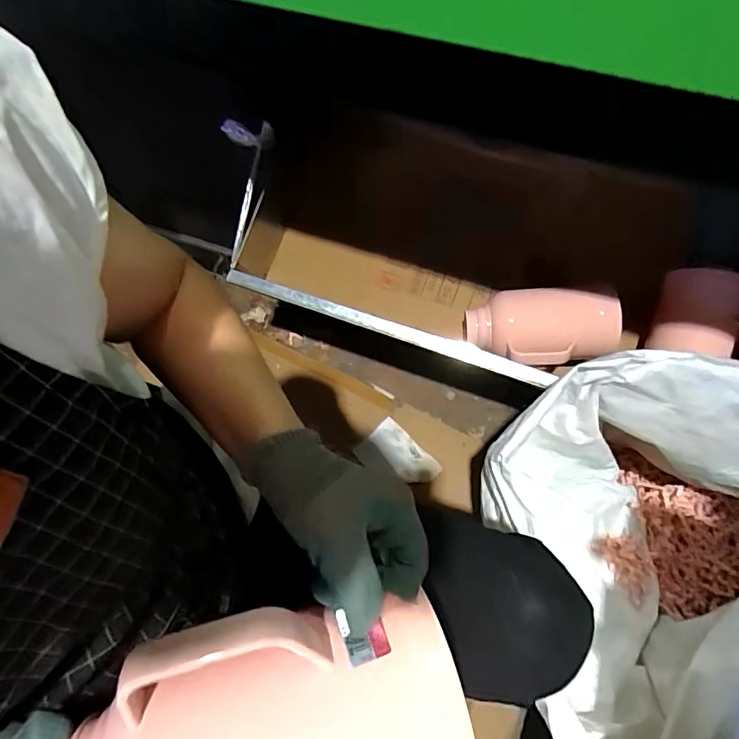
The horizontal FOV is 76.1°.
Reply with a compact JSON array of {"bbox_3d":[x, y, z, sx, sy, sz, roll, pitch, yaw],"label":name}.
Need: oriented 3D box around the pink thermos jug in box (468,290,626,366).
[{"bbox_3d":[0.271,-0.065,0.748,0.224,0.096,0.135,4,60,3],"label":"pink thermos jug in box"}]

